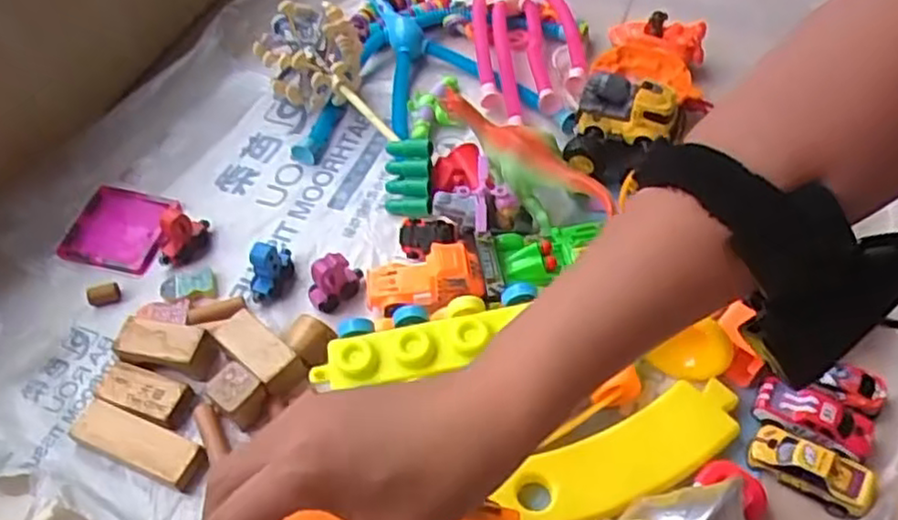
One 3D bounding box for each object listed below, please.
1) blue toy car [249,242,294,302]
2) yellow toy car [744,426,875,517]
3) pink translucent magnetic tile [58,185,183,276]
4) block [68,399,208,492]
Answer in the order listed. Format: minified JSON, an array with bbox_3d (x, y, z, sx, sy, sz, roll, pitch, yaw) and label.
[{"bbox_3d":[-0.137,0.006,0.553,0.021,0.044,0.041,4,54,8],"label":"blue toy car"},{"bbox_3d":[0.221,0.127,0.442,0.070,0.015,0.031,24,59,21],"label":"yellow toy car"},{"bbox_3d":[-0.270,-0.027,0.602,0.083,0.008,0.078,13,56,14],"label":"pink translucent magnetic tile"},{"bbox_3d":[-0.206,0.122,0.483,0.095,0.014,0.030,17,57,17],"label":"block"}]

